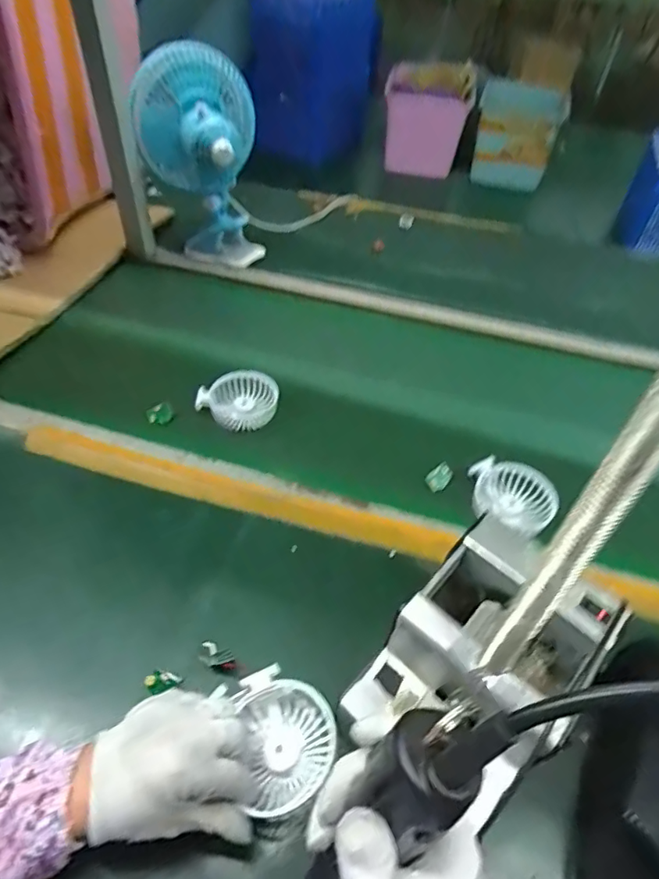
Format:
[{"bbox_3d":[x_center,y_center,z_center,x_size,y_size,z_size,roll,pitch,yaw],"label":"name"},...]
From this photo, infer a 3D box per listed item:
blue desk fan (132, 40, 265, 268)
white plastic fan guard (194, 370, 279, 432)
[{"bbox_3d":[-0.218,-0.467,0.885,0.190,0.306,0.175,-7,49,-9],"label":"blue desk fan"},{"bbox_3d":[-0.121,-0.047,0.693,0.104,0.038,0.091,-1,48,-3],"label":"white plastic fan guard"}]

